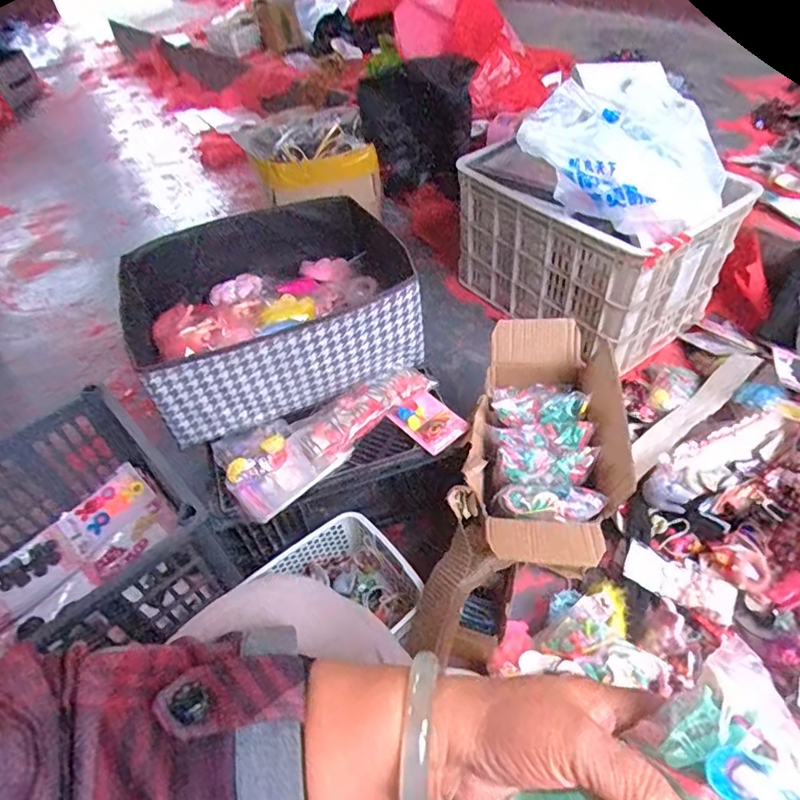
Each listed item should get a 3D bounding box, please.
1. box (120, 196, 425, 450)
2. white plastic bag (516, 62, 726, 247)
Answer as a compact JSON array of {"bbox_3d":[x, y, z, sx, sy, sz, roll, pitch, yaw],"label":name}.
[{"bbox_3d":[-0.210,-0.151,0.877,0.444,0.162,0.360,-17,49,-10],"label":"box"},{"bbox_3d":[0.425,-0.459,0.981,0.330,0.168,0.371,20,53,22],"label":"white plastic bag"}]

